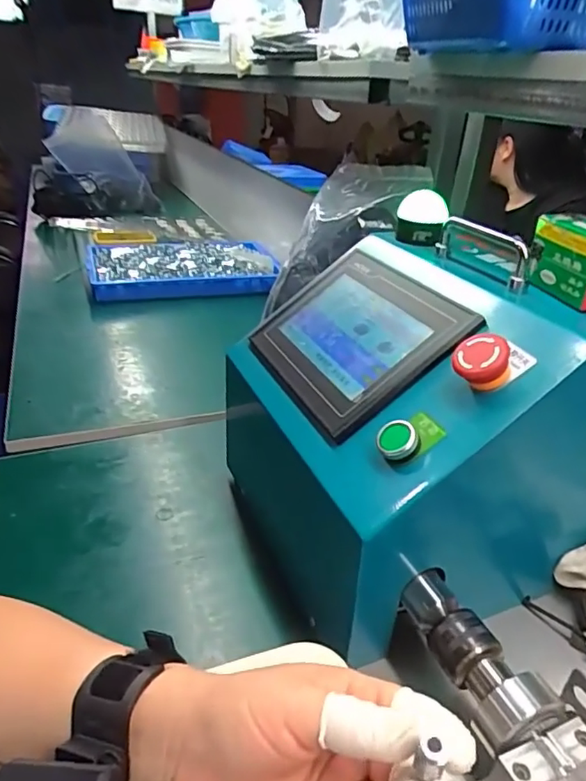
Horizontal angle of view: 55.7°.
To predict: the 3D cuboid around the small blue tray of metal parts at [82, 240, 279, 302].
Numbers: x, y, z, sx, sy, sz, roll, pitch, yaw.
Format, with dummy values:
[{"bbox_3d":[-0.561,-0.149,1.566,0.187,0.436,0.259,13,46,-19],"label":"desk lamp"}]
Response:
[{"bbox_3d":[-0.259,-0.288,1.298,0.417,0.058,0.262,-7,31,-18],"label":"small blue tray of metal parts"}]

